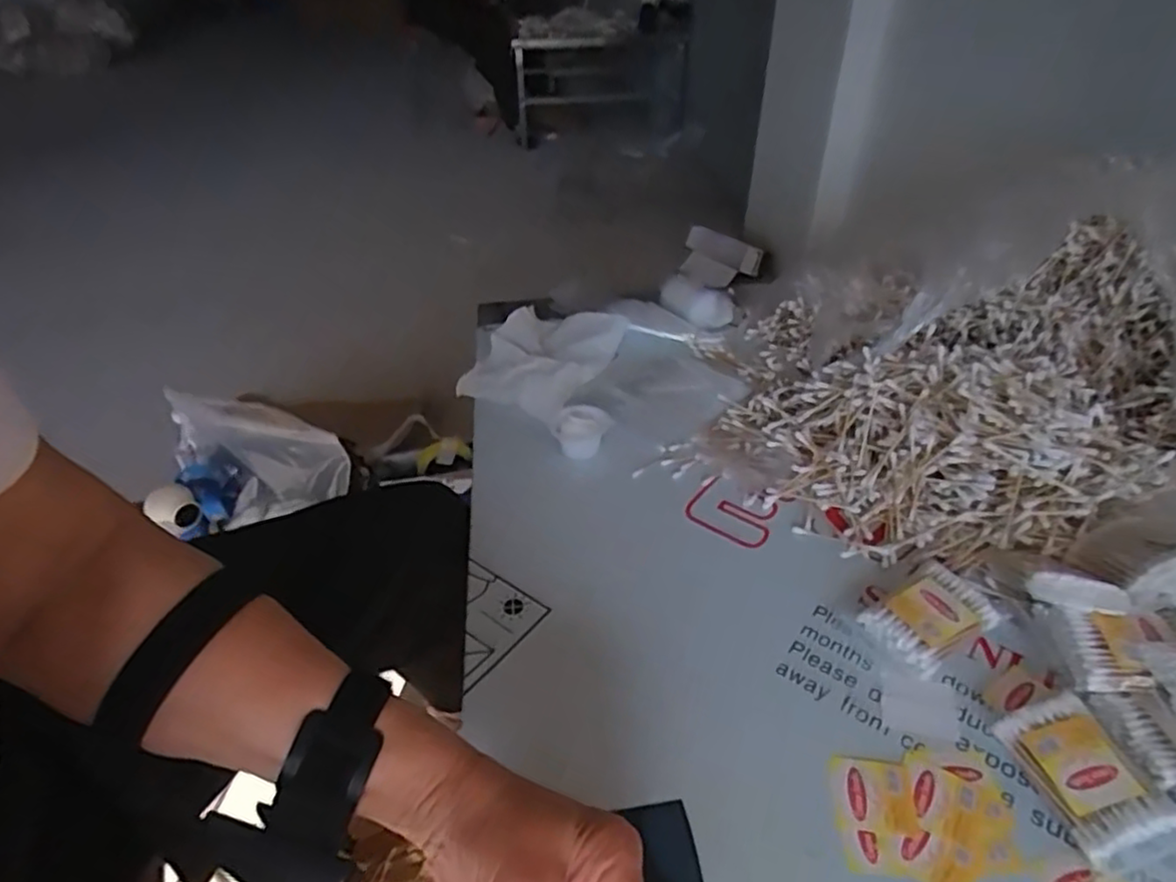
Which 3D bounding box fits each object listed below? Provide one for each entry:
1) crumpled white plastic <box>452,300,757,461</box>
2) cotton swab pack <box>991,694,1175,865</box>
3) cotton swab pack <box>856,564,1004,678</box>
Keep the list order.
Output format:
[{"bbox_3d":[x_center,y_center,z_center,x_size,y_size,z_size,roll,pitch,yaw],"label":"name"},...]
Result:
[{"bbox_3d":[0.017,-0.081,0.718,0.241,0.031,0.279,-30,46,-32],"label":"crumpled white plastic"},{"bbox_3d":[0.270,0.180,0.370,0.056,0.023,0.073,-11,39,-12],"label":"cotton swab pack"},{"bbox_3d":[0.225,0.118,0.451,0.076,0.022,0.051,-22,42,-24],"label":"cotton swab pack"}]

